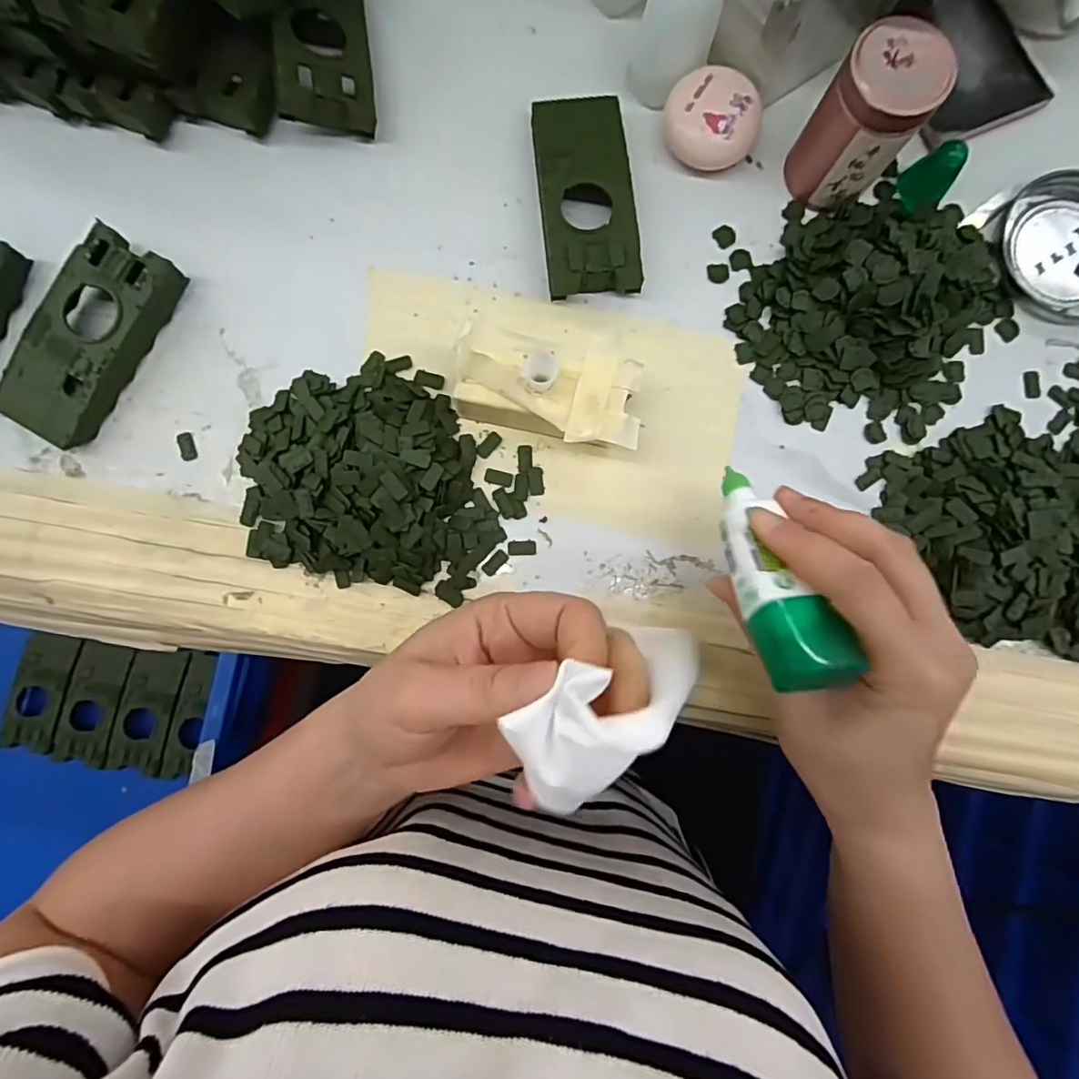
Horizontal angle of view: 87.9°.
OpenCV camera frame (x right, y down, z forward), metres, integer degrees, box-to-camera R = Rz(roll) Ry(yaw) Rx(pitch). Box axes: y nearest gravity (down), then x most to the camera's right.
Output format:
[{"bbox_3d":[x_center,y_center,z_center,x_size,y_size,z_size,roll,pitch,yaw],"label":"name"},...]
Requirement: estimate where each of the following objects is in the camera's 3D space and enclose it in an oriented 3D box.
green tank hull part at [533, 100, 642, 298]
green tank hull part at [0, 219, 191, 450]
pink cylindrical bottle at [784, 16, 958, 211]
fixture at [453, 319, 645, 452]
[{"bbox_3d":[0.023,-0.177,0.286,0.046,0.021,0.107,-6,85,-1],"label":"green tank hull part"},{"bbox_3d":[-0.224,-0.099,0.278,0.045,0.020,0.104,31,86,2],"label":"green tank hull part"},{"bbox_3d":[0.153,-0.197,0.265,0.043,0.061,0.040,0,85,0],"label":"pink cylindrical bottle"},{"bbox_3d":[0.004,-0.070,0.266,0.083,0.046,0.048,7,85,0],"label":"fixture"}]

